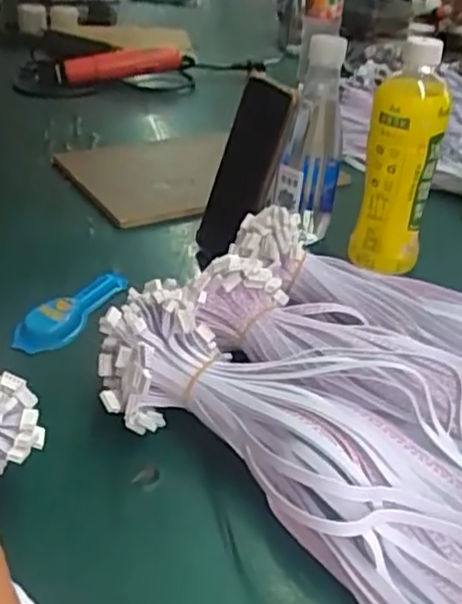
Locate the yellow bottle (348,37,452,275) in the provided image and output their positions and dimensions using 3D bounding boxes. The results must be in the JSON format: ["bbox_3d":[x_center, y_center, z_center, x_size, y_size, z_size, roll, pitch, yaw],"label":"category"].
[{"bbox_3d":[0.152,-0.129,0.635,0.063,0.200,0.063,6,33,6],"label":"yellow bottle"}]

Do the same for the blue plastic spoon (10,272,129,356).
[{"bbox_3d":[-0.129,0.005,0.576,0.036,0.028,0.105,16,33,20],"label":"blue plastic spoon"}]

